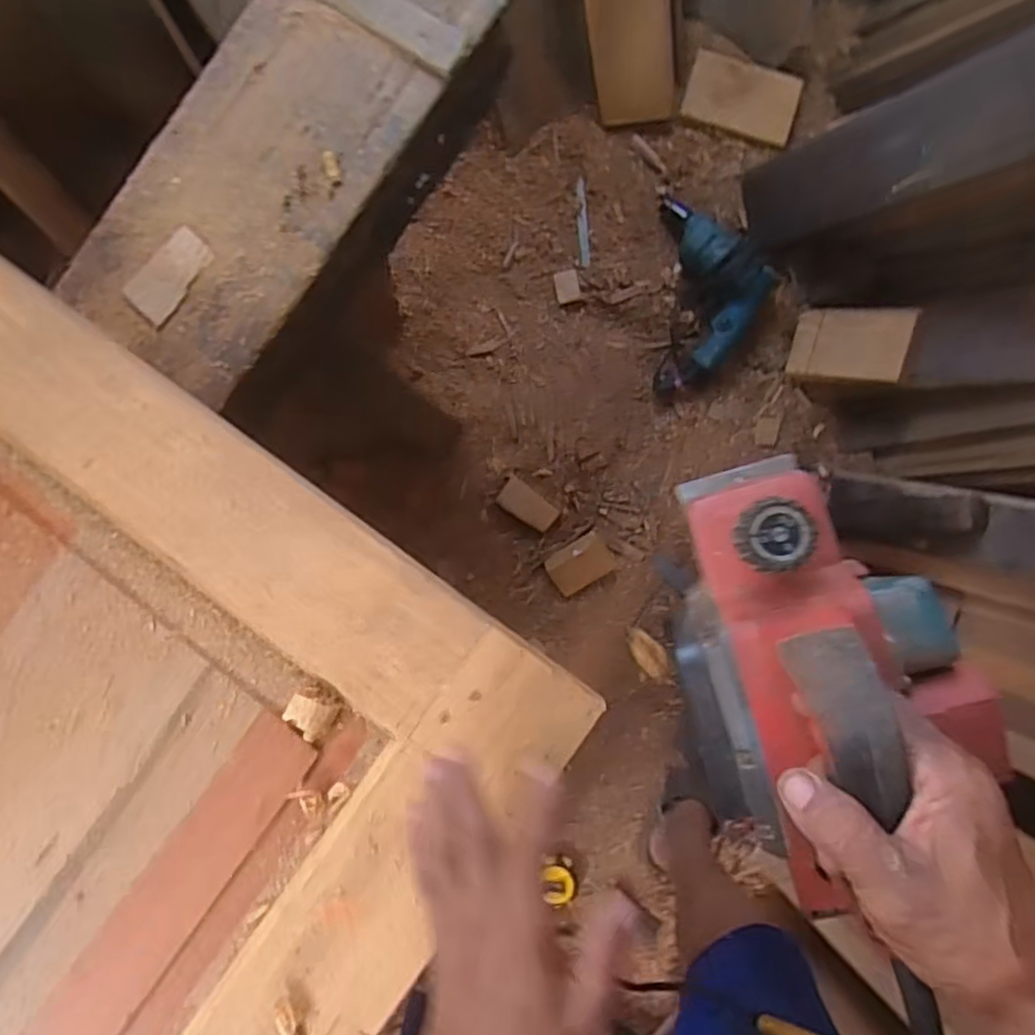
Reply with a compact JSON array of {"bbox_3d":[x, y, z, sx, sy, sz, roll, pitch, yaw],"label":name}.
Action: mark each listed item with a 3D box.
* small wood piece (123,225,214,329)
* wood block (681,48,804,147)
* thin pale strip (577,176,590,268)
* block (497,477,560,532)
[{"bbox_3d":[-0.286,-0.199,0.593,0.044,0.006,0.077,41,91,6],"label":"small wood piece"},{"bbox_3d":[0.342,-0.639,1.091,0.164,0.024,0.106,16,101,4],"label":"wood block"},{"bbox_3d":[0.105,-0.470,1.152,0.015,0.004,0.136,-4,98,4],"label":"thin pale strip"},{"bbox_3d":[0.016,-0.019,1.151,0.094,0.018,0.049,34,90,6],"label":"block"}]

